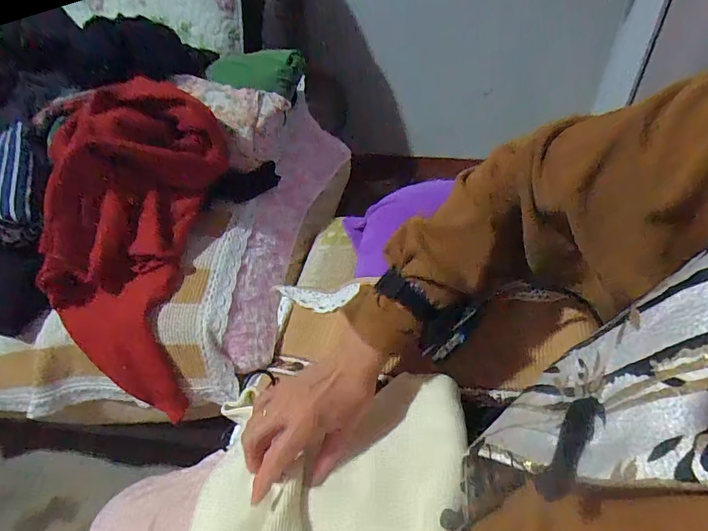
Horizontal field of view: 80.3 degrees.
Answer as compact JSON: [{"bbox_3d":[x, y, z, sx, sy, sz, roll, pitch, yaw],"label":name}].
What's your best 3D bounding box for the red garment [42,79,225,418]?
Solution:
[{"bbox_3d":[-0.290,-0.024,0.551,0.183,0.411,0.131,12,7,17],"label":"red garment"}]

